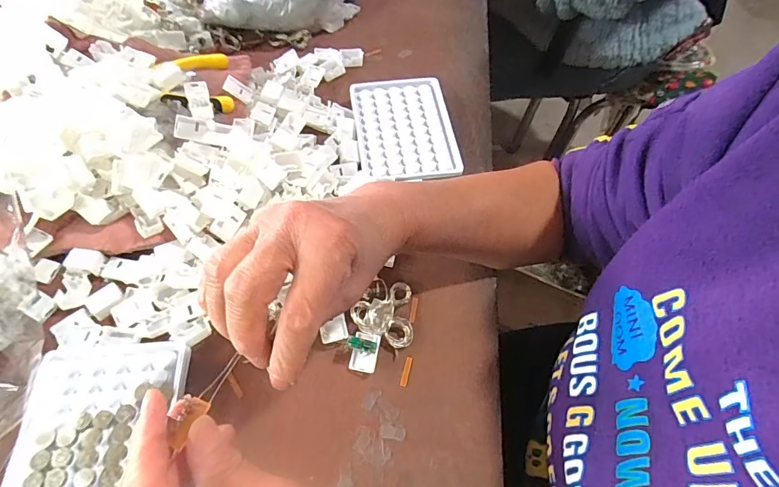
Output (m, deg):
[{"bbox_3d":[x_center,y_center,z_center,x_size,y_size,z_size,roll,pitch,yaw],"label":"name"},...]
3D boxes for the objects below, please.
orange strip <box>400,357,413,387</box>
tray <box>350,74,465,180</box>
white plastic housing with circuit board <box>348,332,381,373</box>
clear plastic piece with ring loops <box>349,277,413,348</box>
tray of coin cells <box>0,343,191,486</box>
[{"bbox_3d":[0.013,0.093,0.326,0.005,0.004,0.022,14,57,7],"label":"orange strip"},{"bbox_3d":[0.015,-0.115,0.450,0.094,0.019,0.129,-6,58,-5],"label":"tray"},{"bbox_3d":[-0.018,0.081,0.328,0.019,0.015,0.026,12,58,6],"label":"white plastic housing with circuit board"},{"bbox_3d":[-0.001,0.050,0.344,0.047,0.019,0.049,17,59,9],"label":"clear plastic piece with ring loops"},{"bbox_3d":[-0.188,0.129,0.284,0.093,0.015,0.131,-2,58,-3],"label":"tray of coin cells"}]

